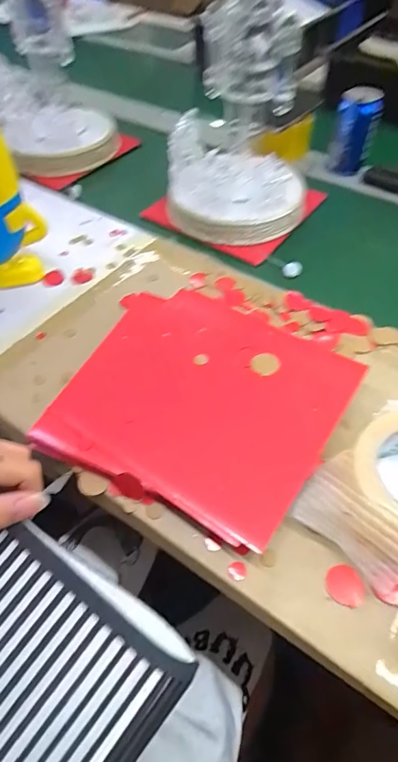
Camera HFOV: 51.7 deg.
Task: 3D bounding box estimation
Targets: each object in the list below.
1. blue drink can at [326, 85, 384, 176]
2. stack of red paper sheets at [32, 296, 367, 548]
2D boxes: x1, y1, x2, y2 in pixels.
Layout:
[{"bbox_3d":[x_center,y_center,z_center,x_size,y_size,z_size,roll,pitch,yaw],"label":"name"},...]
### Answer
[{"bbox_3d":[0.260,-0.412,0.683,0.072,0.109,0.059,15,55,13],"label":"blue drink can"},{"bbox_3d":[-0.003,0.012,0.418,0.262,0.031,0.242,27,59,21],"label":"stack of red paper sheets"}]

